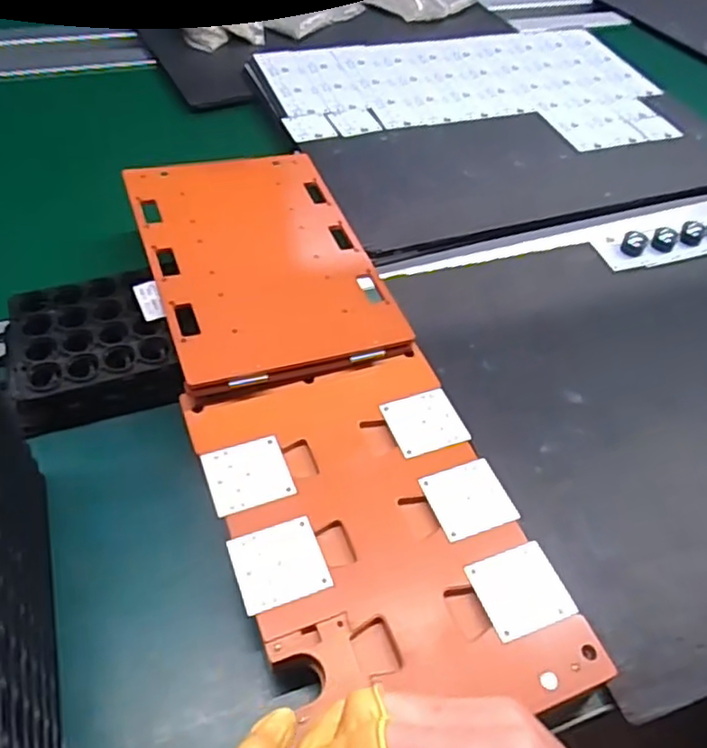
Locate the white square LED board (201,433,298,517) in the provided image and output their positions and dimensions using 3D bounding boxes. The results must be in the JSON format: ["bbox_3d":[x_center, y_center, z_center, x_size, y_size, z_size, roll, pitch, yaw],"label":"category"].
[{"bbox_3d":[-0.063,0.060,0.395,0.048,0.004,0.045,-15,55,-17],"label":"white square LED board"}]

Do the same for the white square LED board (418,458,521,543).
[{"bbox_3d":[0.070,0.075,0.396,0.046,0.005,0.045,-13,54,-16],"label":"white square LED board"}]

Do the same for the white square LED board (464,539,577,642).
[{"bbox_3d":[0.092,0.118,0.359,0.047,0.004,0.044,-15,55,-17],"label":"white square LED board"}]

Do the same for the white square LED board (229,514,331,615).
[{"bbox_3d":[-0.041,0.104,0.358,0.047,0.004,0.044,-16,55,-17],"label":"white square LED board"}]

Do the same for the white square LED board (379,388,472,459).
[{"bbox_3d":[0.047,0.031,0.430,0.047,0.004,0.042,-14,54,-16],"label":"white square LED board"}]

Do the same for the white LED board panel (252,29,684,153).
[{"bbox_3d":[0.141,-0.331,0.768,0.463,0.013,0.246,-10,53,-13],"label":"white LED board panel"}]

